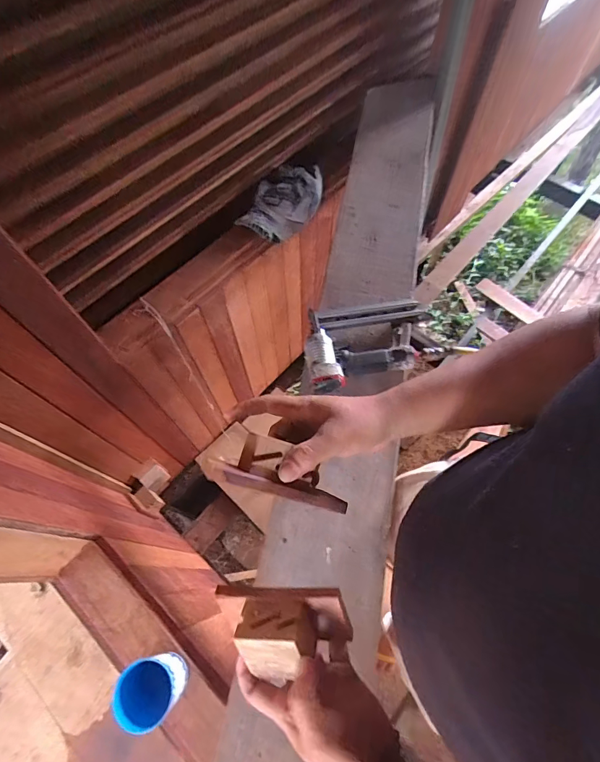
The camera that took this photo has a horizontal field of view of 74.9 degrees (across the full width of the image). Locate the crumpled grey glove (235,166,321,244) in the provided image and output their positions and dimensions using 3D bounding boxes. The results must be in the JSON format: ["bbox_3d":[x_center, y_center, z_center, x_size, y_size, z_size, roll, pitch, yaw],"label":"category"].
[{"bbox_3d":[-0.044,-0.424,0.944,0.148,0.067,0.224,24,66,12],"label":"crumpled grey glove"}]

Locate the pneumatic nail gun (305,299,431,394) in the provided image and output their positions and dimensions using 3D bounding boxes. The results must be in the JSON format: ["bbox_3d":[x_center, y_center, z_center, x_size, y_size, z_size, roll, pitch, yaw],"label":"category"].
[{"bbox_3d":[0.122,-0.076,0.724,0.230,0.059,0.179,-11,64,-4],"label":"pneumatic nail gun"}]

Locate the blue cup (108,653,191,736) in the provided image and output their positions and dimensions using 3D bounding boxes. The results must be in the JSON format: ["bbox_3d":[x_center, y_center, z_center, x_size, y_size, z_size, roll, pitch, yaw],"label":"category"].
[{"bbox_3d":[-0.191,0.399,0.508,0.069,0.076,0.070,0,64,1],"label":"blue cup"}]

